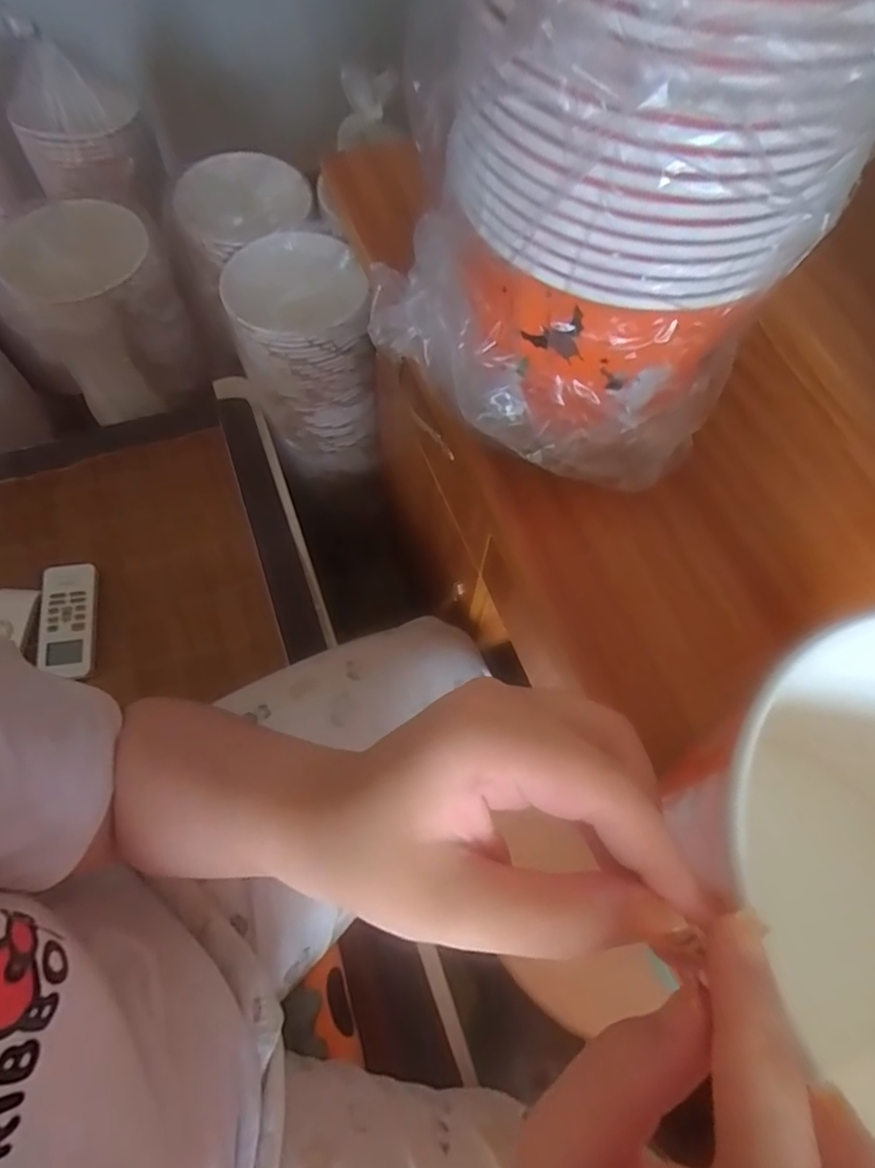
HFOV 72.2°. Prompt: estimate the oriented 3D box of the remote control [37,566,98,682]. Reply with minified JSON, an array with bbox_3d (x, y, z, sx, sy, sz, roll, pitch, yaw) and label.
[{"bbox_3d":[-0.409,0.040,0.663,0.060,0.025,0.124,-7,65,-6],"label":"remote control"}]

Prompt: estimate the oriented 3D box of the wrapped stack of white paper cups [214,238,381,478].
[{"bbox_3d":[-0.173,-0.295,0.807,0.160,0.272,0.161,-8,65,-6],"label":"wrapped stack of white paper cups"}]

